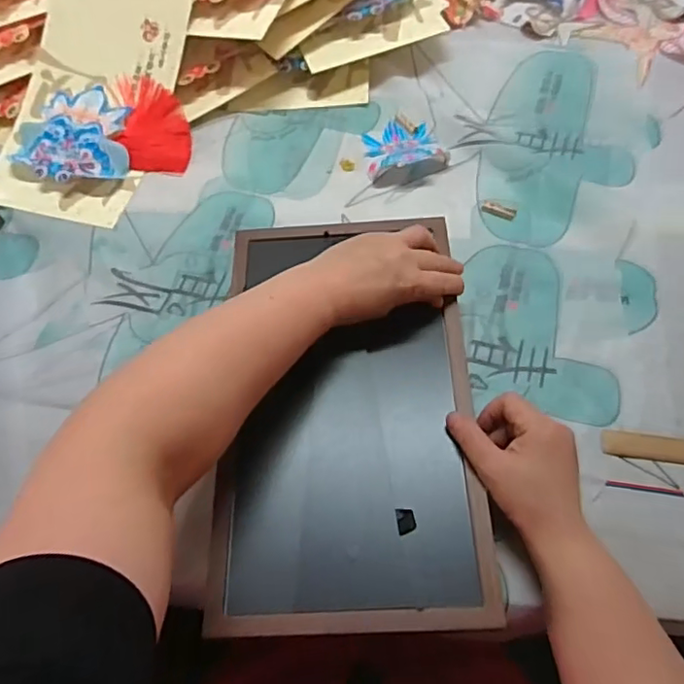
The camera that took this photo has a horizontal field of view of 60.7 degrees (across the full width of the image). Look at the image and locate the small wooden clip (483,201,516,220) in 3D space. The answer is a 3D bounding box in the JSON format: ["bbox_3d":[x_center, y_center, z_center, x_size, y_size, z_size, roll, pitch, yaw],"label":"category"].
[{"bbox_3d":[0.162,-0.136,0.600,0.034,0.007,0.011,22,66,14],"label":"small wooden clip"}]

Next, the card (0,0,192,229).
[{"bbox_3d":[-0.274,-0.287,0.671,0.203,0.041,0.322,8,82,3],"label":"card"}]

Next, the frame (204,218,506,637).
[{"bbox_3d":[0.004,0.041,0.468,0.195,0.021,0.342,-3,63,2],"label":"frame"}]

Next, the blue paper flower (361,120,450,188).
[{"bbox_3d":[0.063,-0.217,0.644,0.084,0.021,0.090,-20,61,-7],"label":"blue paper flower"}]

